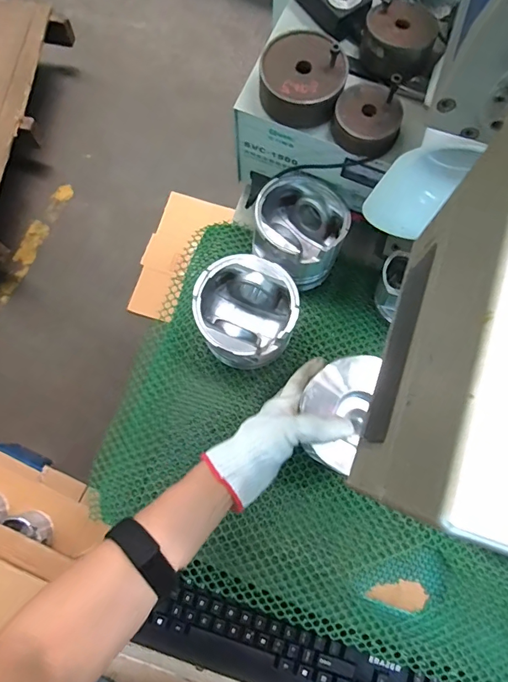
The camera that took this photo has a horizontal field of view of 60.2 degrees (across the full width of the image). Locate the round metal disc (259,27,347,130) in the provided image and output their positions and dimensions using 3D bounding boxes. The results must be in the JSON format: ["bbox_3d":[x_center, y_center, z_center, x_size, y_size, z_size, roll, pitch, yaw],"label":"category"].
[{"bbox_3d":[0.050,-0.276,0.461,0.083,0.049,0.084,0,77,-1],"label":"round metal disc"}]

